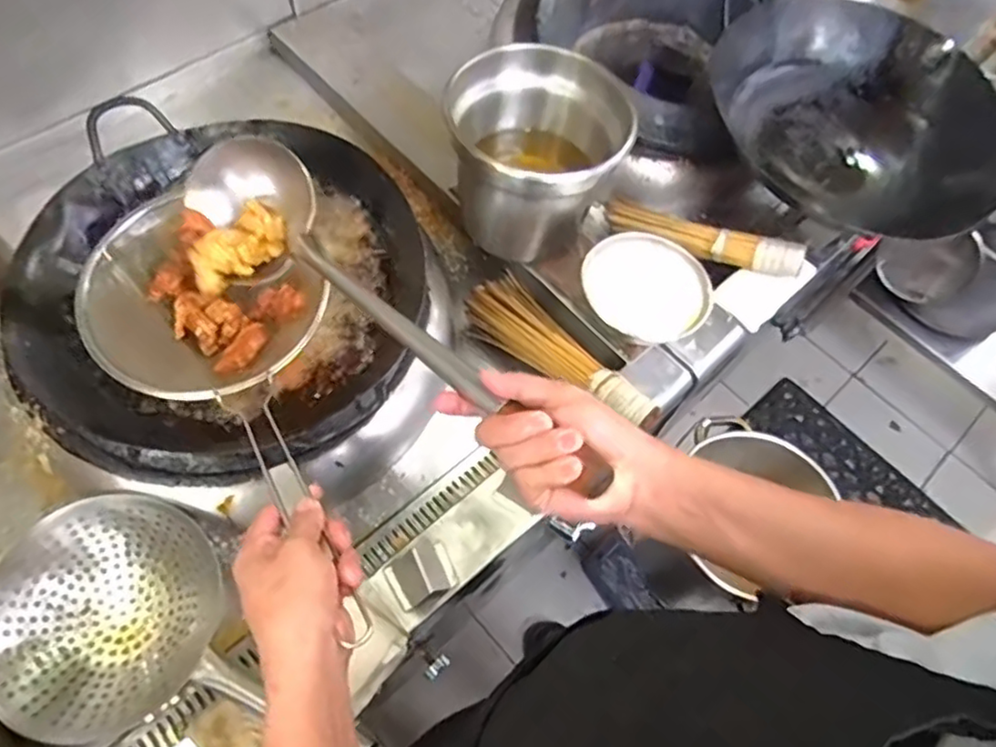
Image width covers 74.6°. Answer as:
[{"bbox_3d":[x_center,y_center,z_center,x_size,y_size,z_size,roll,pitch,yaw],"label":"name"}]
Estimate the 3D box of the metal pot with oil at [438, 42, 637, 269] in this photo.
[{"bbox_3d":[0.048,-0.284,0.865,0.207,0.198,0.207,2,61,-3],"label":"metal pot with oil"}]

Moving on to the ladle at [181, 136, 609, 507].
[{"bbox_3d":[-0.102,-0.055,0.549,0.090,0.107,0.487,-39,59,-22],"label":"ladle"}]

